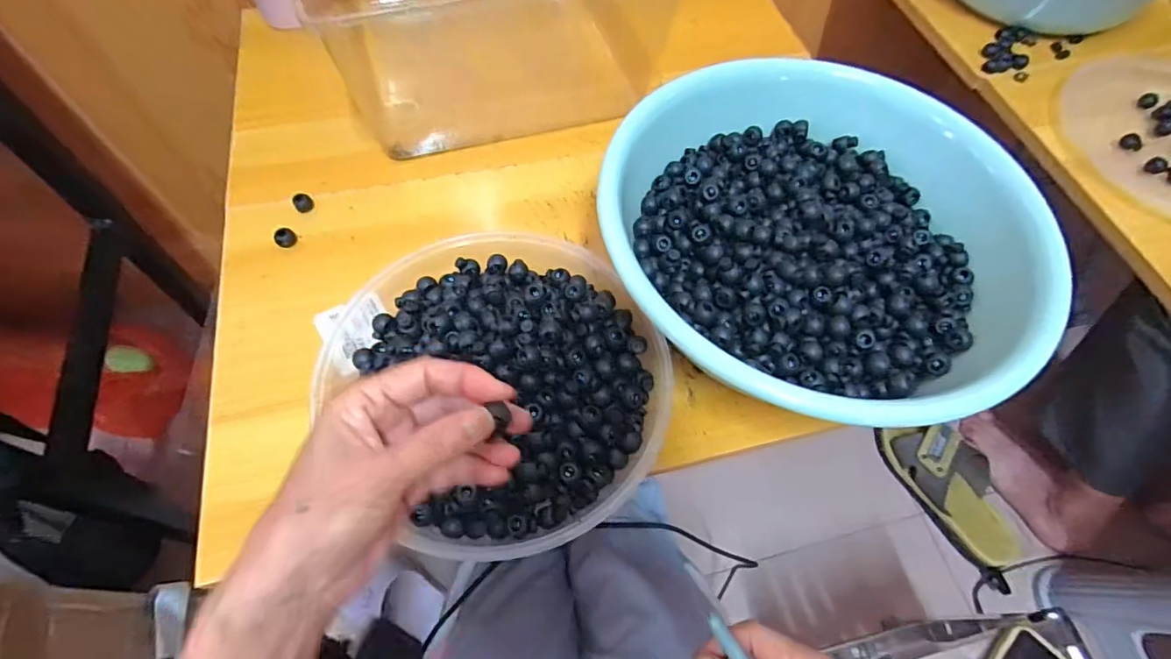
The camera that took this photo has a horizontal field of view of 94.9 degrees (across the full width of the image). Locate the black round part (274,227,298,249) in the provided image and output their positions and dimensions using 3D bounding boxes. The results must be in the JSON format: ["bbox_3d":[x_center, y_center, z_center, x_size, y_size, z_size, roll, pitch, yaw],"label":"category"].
[{"bbox_3d":[-0.244,-0.074,0.439,0.016,0.011,0.016,-37,70,-20],"label":"black round part"}]

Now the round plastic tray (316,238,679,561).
[{"bbox_3d":[-0.062,0.031,0.372,0.216,0.052,0.235,-24,66,-15],"label":"round plastic tray"}]

